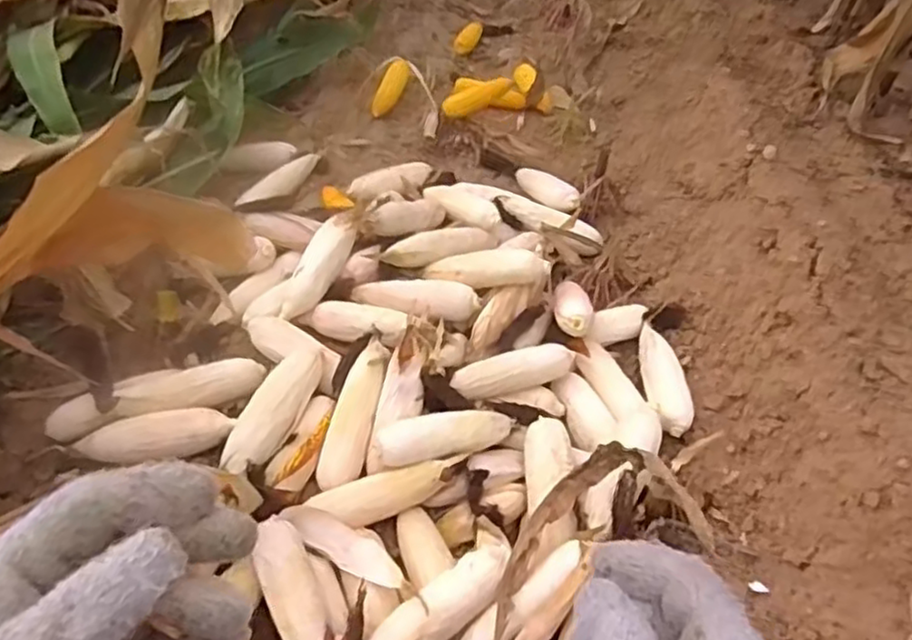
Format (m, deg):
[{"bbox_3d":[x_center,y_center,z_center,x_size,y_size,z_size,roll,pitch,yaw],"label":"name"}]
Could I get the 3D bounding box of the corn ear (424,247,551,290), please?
[{"bbox_3d":[0.050,-0.083,1.100,0.190,0.054,0.043,7,45,2],"label":"corn ear"}]

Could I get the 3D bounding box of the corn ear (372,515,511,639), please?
[{"bbox_3d":[-0.018,0.316,0.757,0.069,0.044,0.200,36,55,28],"label":"corn ear"}]

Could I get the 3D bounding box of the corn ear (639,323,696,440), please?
[{"bbox_3d":[0.310,0.086,1.035,0.065,0.043,0.200,5,45,0],"label":"corn ear"}]

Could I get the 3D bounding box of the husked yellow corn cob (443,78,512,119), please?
[{"bbox_3d":[0.047,-0.492,1.543,0.157,0.050,0.046,-20,45,13],"label":"husked yellow corn cob"}]

